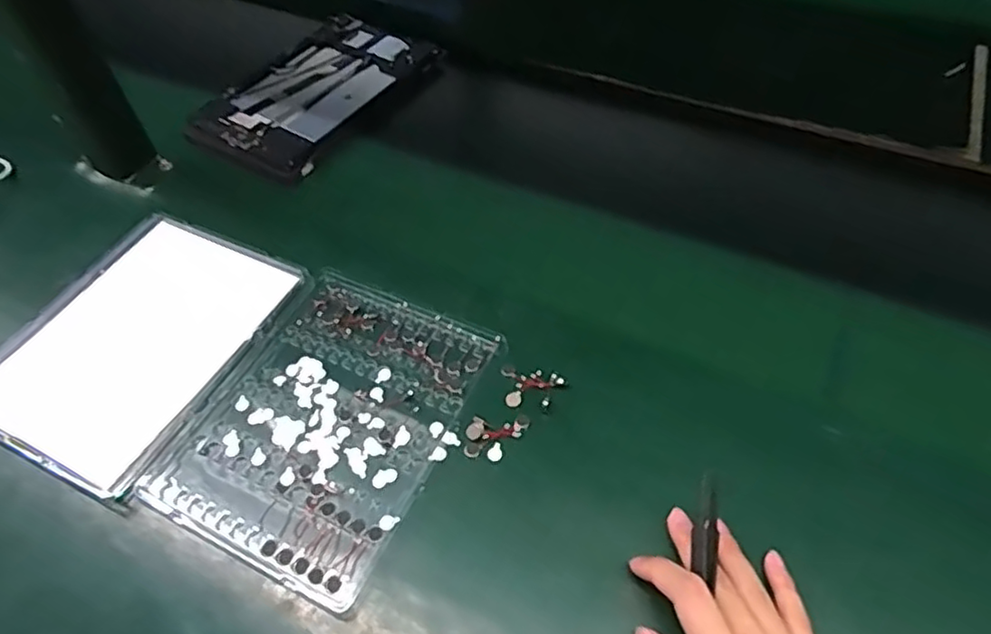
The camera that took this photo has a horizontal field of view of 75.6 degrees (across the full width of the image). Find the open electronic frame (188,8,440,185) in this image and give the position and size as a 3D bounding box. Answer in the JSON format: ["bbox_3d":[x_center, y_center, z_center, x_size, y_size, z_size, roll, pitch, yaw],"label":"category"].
[{"bbox_3d":[-0.194,-0.243,0.678,0.166,0.025,0.260,31,60,24],"label":"open electronic frame"}]

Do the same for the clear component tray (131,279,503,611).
[{"bbox_3d":[-0.111,0.067,0.443,0.163,0.010,0.210,22,57,18],"label":"clear component tray"}]

